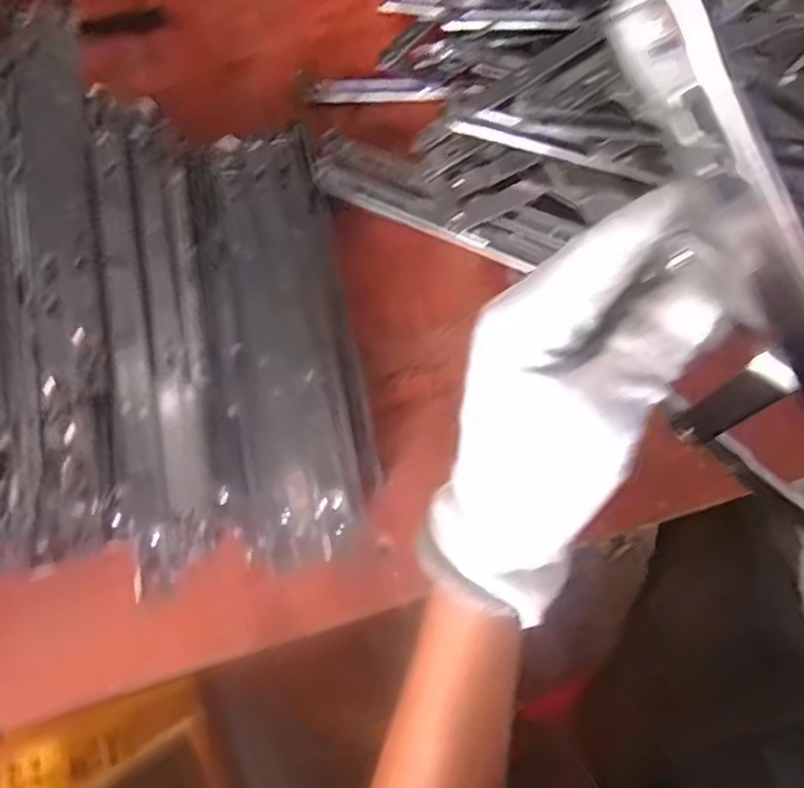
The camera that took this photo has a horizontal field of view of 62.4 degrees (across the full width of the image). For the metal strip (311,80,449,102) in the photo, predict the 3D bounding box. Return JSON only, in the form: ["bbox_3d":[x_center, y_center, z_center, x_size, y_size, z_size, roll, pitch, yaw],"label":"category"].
[{"bbox_3d":[-0.019,-0.243,0.533,0.110,0.011,0.021,8,72,18],"label":"metal strip"}]

